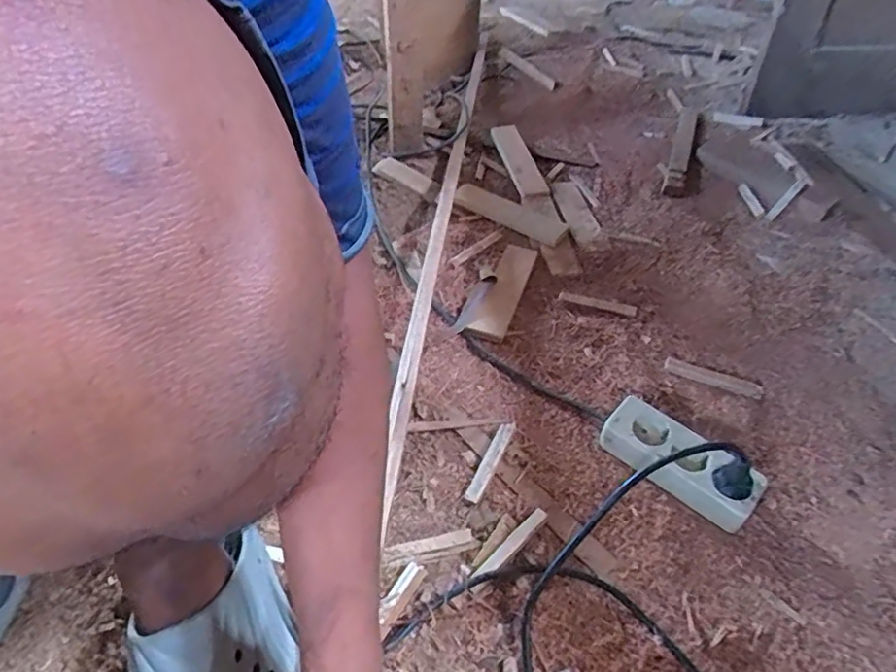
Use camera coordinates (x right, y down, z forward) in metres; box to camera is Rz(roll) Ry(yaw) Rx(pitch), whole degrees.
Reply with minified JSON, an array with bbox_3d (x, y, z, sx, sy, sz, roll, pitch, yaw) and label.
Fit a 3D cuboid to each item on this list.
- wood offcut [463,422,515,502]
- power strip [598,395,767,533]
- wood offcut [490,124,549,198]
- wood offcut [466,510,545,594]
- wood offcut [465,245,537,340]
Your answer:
[{"bbox_3d":[0.045,0.132,0.634,0.017,0.009,0.102,20,46,17],"label":"wood offcut"},{"bbox_3d":[0.233,0.128,0.611,0.158,0.050,0.062,35,52,30],"label":"power strip"},{"bbox_3d":[0.126,-0.329,1.103,0.050,0.011,0.211,-25,54,11],"label":"wood offcut"},{"bbox_3d":[0.056,0.200,0.562,0.102,0.010,0.016,-33,54,-32],"label":"wood offcut"},{"bbox_3d":[0.081,-0.071,0.845,0.049,0.017,0.214,14,44,12],"label":"wood offcut"}]

